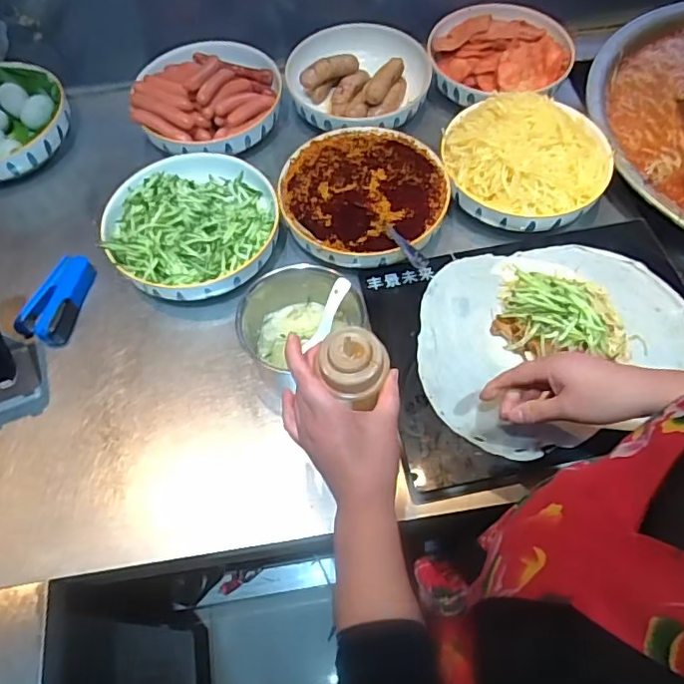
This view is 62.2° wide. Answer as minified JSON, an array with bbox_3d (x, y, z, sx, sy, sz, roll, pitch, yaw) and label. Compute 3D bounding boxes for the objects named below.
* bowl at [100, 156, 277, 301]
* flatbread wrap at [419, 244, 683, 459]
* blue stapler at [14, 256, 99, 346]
[{"bbox_3d":[-0.194,-0.148,0.757,0.219,0.082,0.212,-2,57,3],"label":"bowl"},{"bbox_3d":[0.248,-0.024,0.667,0.329,0.061,0.261,-17,58,-7],"label":"flatbread wrap"},{"bbox_3d":[-0.366,-0.055,0.740,0.060,0.028,0.121,13,59,12],"label":"blue stapler"}]

